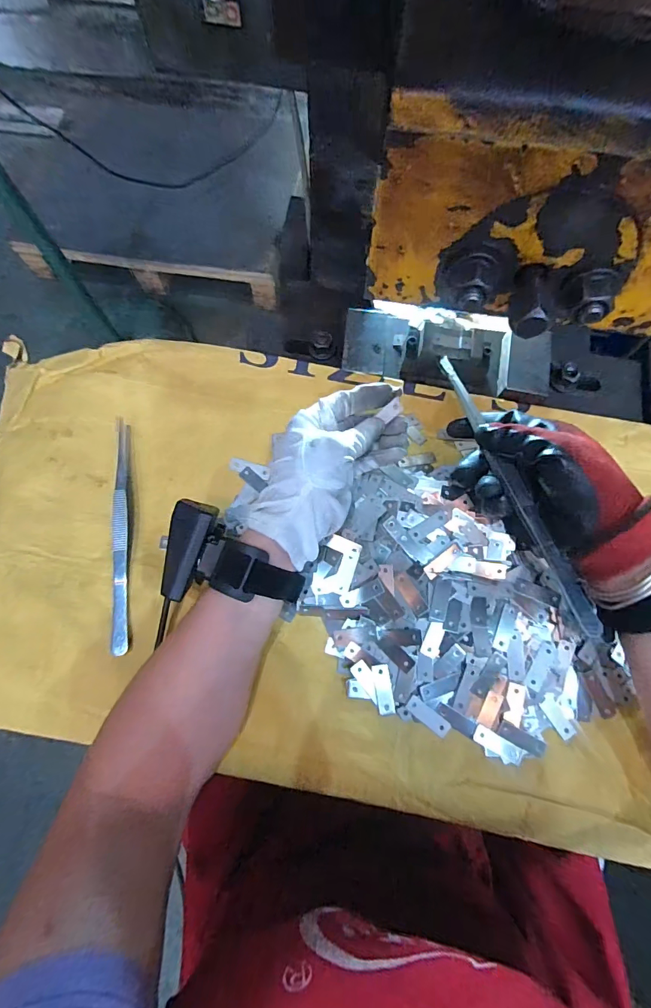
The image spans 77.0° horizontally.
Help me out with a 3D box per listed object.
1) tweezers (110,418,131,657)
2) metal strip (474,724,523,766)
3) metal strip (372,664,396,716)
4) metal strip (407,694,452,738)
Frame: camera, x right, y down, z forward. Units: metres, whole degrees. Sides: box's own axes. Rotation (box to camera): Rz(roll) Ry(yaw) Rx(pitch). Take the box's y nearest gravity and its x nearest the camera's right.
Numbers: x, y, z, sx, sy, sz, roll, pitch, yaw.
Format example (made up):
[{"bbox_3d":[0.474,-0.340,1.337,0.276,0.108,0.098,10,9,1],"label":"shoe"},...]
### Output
[{"bbox_3d":[-0.167,0.021,0.333,0.012,0.015,0.190,-5,73,-2],"label":"tweezers"},{"bbox_3d":[0.127,0.177,0.301,0.035,0.004,0.012,28,74,8],"label":"metal strip"},{"bbox_3d":[0.044,0.140,0.308,0.013,0.004,0.035,-8,73,-3],"label":"metal strip"},{"bbox_3d":[0.077,0.158,0.304,0.035,0.004,0.013,38,76,10],"label":"metal strip"}]

